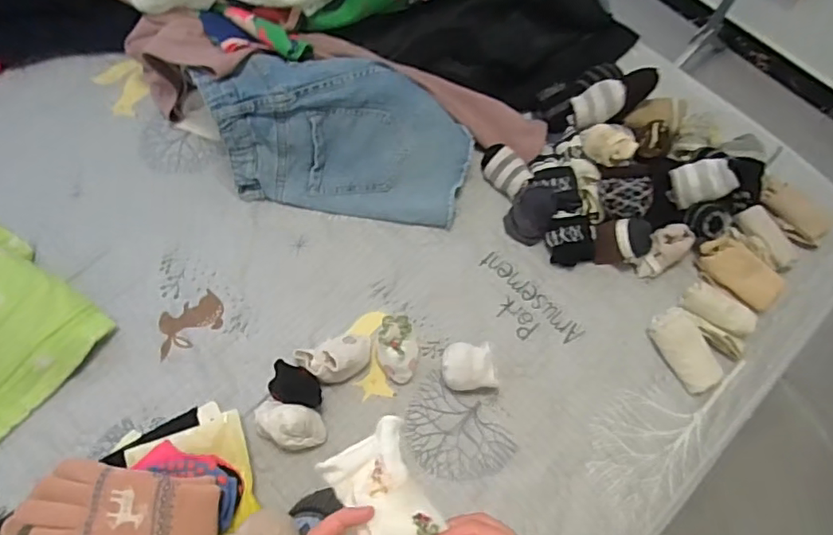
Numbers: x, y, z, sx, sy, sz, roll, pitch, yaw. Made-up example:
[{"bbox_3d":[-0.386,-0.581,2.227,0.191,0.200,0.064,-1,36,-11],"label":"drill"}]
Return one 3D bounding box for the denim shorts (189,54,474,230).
[{"bbox_3d":[-0.106,-0.187,0.823,0.362,0.147,0.165,9,66,1],"label":"denim shorts"}]

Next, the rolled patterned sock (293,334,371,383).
[{"bbox_3d":[-0.101,0.115,0.737,0.094,0.053,0.062,-26,70,-13],"label":"rolled patterned sock"}]

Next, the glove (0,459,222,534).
[{"bbox_3d":[-0.306,0.258,0.580,0.196,0.029,0.102,7,66,0],"label":"glove"}]

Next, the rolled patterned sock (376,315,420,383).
[{"bbox_3d":[-0.024,0.107,0.753,0.053,0.041,0.080,1,66,-2],"label":"rolled patterned sock"}]

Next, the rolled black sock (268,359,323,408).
[{"bbox_3d":[-0.150,0.152,0.725,0.068,0.037,0.047,17,67,5],"label":"rolled black sock"}]

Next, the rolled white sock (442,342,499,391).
[{"bbox_3d":[0.068,0.131,0.752,0.071,0.047,0.060,-3,67,-4],"label":"rolled white sock"}]

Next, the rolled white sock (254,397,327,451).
[{"bbox_3d":[-0.156,0.193,0.699,0.090,0.057,0.052,15,67,4],"label":"rolled white sock"}]

